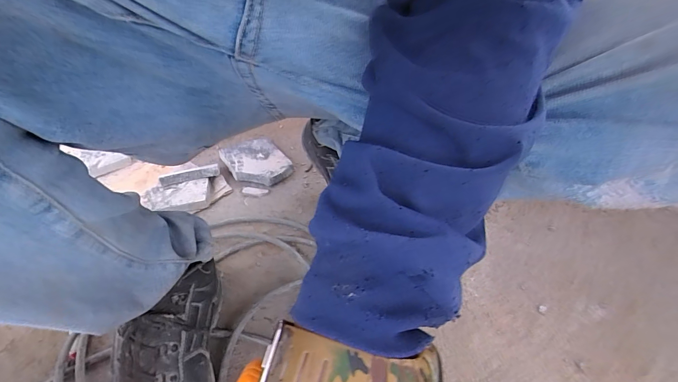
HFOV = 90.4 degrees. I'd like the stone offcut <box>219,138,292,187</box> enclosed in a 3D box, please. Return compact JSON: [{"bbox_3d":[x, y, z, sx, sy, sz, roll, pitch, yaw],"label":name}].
[{"bbox_3d":[-0.176,-0.062,0.719,0.111,0.024,0.168,-25,45,-24],"label":"stone offcut"}]

